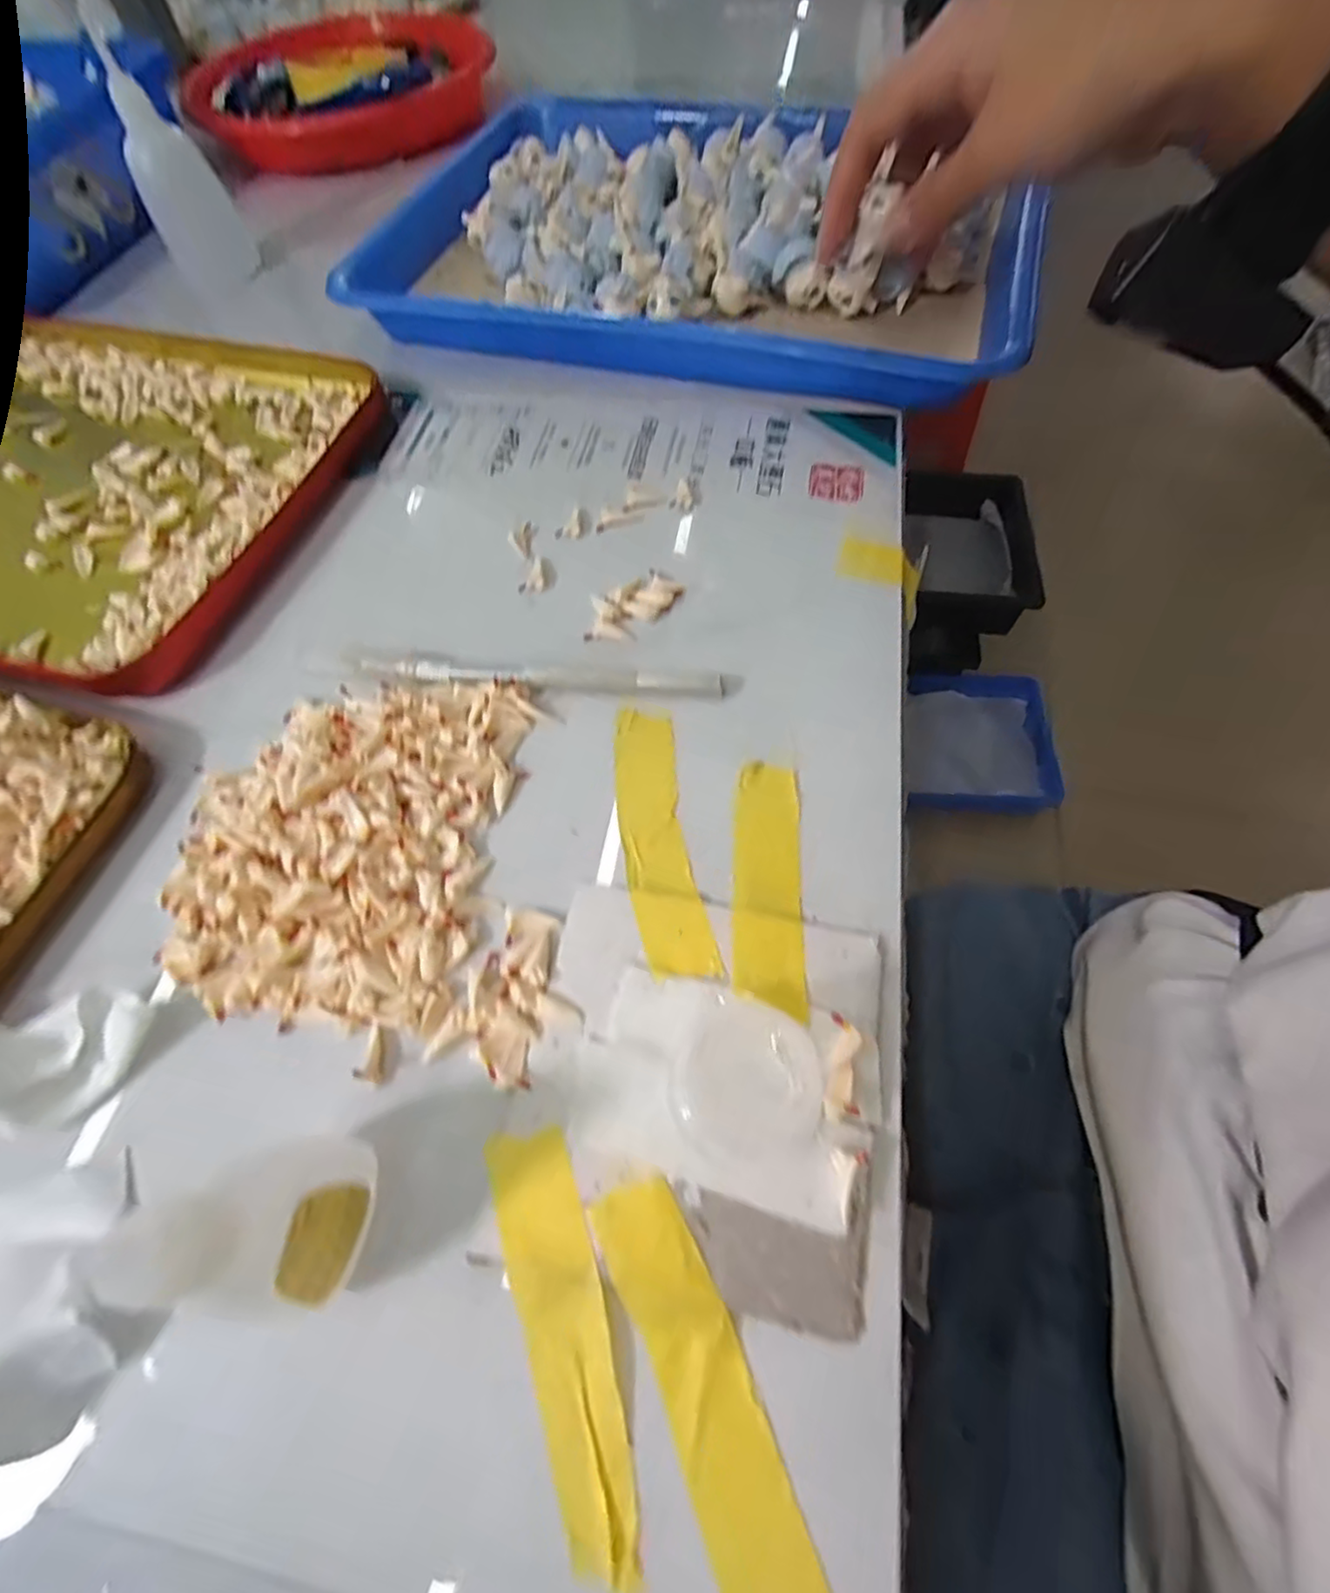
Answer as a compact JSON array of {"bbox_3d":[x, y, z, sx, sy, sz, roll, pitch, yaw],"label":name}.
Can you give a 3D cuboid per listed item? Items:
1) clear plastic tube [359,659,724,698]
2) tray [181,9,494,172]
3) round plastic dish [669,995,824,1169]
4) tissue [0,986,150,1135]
[{"bbox_3d":[-0.044,-0.043,0.229,0.128,0.005,0.009,5,64,4],"label":"clear plastic tube"},{"bbox_3d":[-0.227,-0.532,0.474,0.192,0.027,0.220,2,63,3],"label":"tray"},{"bbox_3d":[0.021,0.072,0.163,0.036,0.005,0.037,-1,63,2],"label":"round plastic dish"},{"bbox_3d":[-0.175,0.071,0.167,0.068,0.015,0.032,-6,62,-20],"label":"tissue"}]

